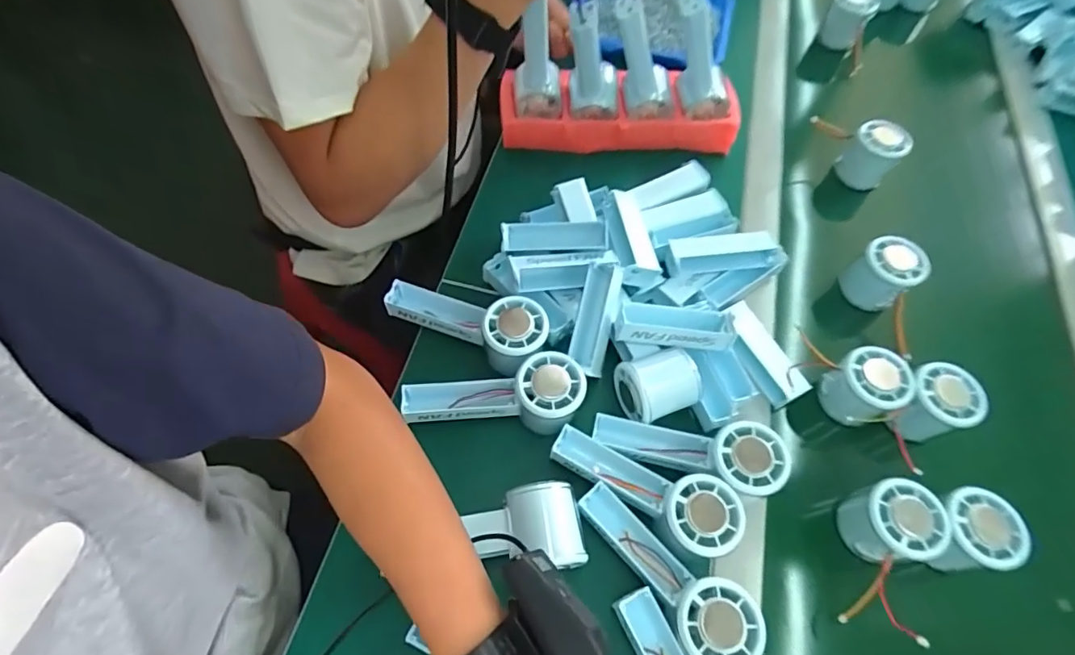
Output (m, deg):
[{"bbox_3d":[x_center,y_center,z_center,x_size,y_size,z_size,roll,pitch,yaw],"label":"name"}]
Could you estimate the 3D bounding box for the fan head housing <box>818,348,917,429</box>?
[{"bbox_3d":[0.297,0.054,0.479,0.054,0.065,0.057,2,62,-3],"label":"fan head housing"}]

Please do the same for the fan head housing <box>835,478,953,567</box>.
[{"bbox_3d":[0.277,0.157,0.421,0.055,0.061,0.056,2,62,-3],"label":"fan head housing"}]

